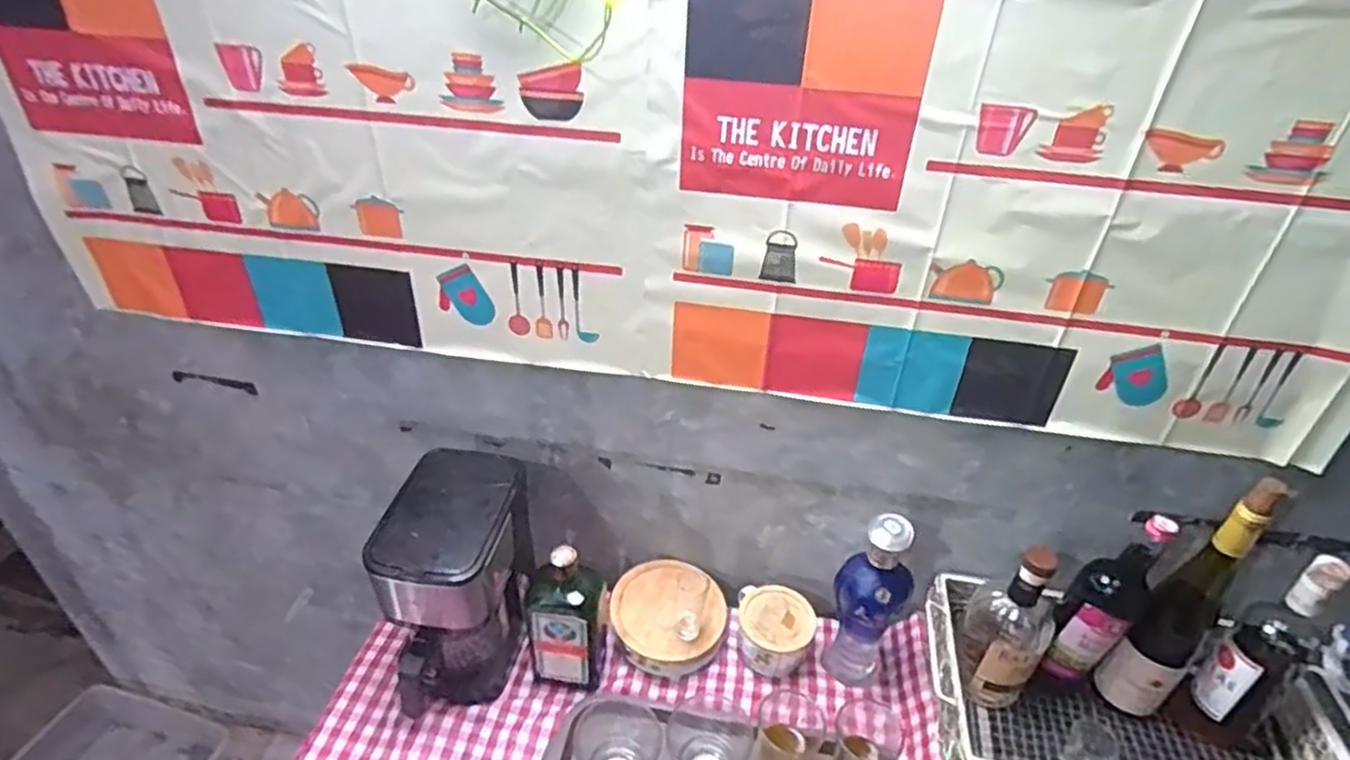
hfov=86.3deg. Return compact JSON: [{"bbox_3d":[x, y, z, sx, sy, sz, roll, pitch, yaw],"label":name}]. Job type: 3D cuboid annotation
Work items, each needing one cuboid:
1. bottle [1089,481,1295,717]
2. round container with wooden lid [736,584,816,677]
[{"bbox_3d":[0.568,0.254,0.796,0.068,0.341,0.069,-22,43,-31],"label":"bottle"},{"bbox_3d":[0.133,0.334,0.959,0.094,0.074,0.102,2,36,-2],"label":"round container with wooden lid"}]

